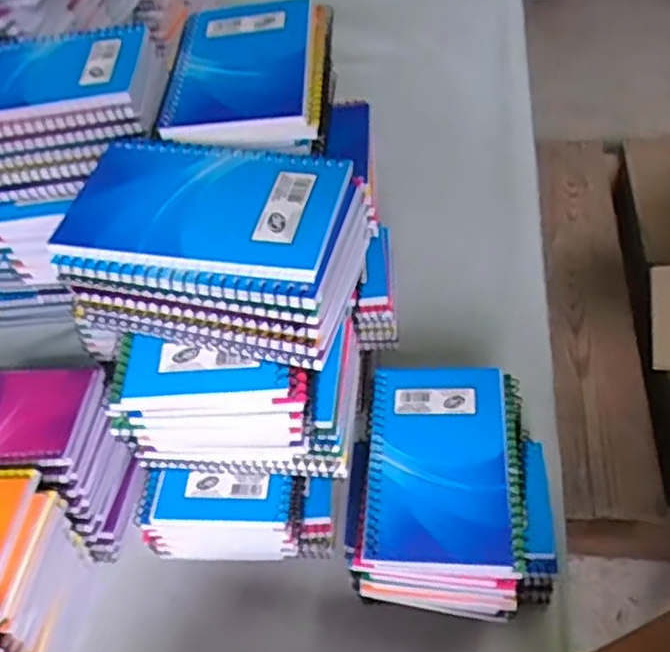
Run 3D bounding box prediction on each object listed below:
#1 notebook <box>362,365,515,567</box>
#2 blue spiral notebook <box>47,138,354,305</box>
[{"bbox_3d":[0.061,0.078,0.430,0.082,0.008,0.127,0,50,7],"label":"notebook"},{"bbox_3d":[-0.062,-0.055,0.346,0.129,0.012,0.090,8,52,13],"label":"blue spiral notebook"}]

